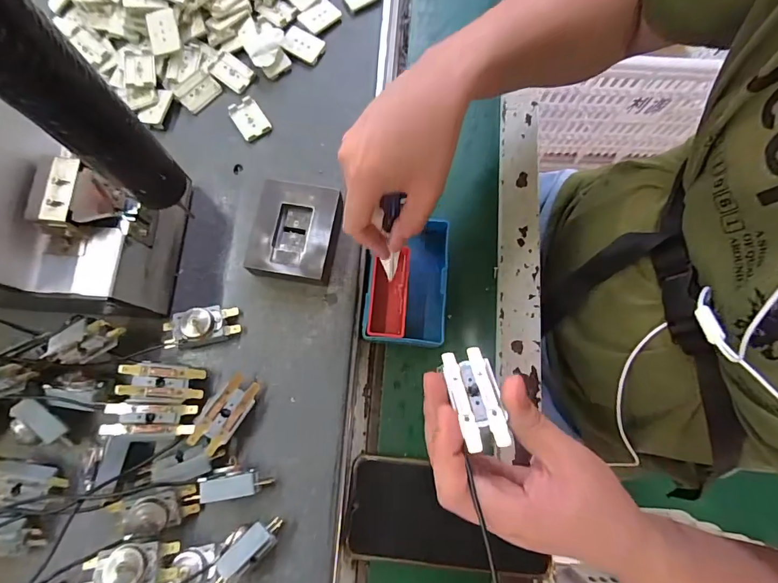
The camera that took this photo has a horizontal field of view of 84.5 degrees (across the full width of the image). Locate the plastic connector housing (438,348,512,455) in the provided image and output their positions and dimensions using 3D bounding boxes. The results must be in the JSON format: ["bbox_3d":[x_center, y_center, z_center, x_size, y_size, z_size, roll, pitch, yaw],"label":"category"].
[{"bbox_3d":[0.048,0.057,0.239,0.026,0.009,0.059,-10,45,-3],"label":"plastic connector housing"}]

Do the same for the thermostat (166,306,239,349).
[{"bbox_3d":[-0.154,0.029,0.348,0.058,0.025,0.030,-10,77,-4],"label":"thermostat"}]

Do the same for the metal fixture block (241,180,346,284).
[{"bbox_3d":[-0.077,-0.049,0.364,0.069,0.029,0.082,8,77,1],"label":"metal fixture block"}]

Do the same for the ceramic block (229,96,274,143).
[{"bbox_3d":[-0.131,-0.163,0.404,0.028,0.004,0.043,-33,79,-8],"label":"ceramic block"}]

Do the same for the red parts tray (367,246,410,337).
[{"bbox_3d":[0.000,0.001,0.375,0.032,0.013,0.077,5,77,0],"label":"red parts tray"}]

